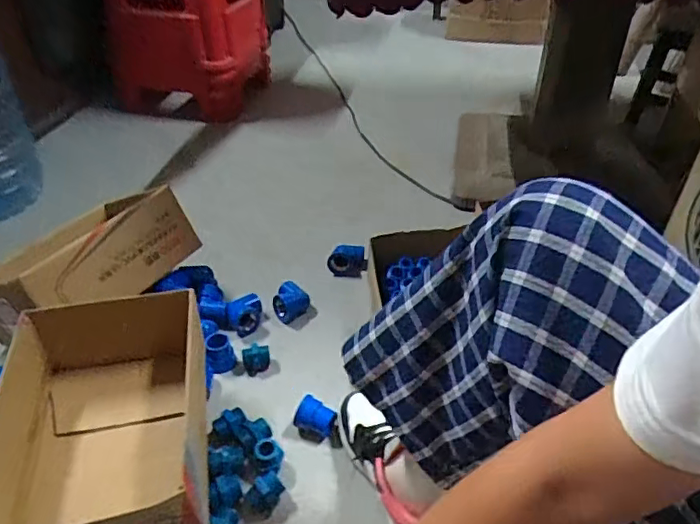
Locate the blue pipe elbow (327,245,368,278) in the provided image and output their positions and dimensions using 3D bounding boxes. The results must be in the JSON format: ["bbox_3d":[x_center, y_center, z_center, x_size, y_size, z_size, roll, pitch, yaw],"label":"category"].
[{"bbox_3d":[-0.005,-0.002,1.082,0.077,0.046,0.049,0,37,-1],"label":"blue pipe elbow"}]

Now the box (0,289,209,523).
[{"bbox_3d":[-0.296,0.199,0.672,0.234,0.136,0.305,-8,38,-10],"label":"box"}]

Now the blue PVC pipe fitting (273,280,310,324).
[{"bbox_3d":[-0.105,0.071,0.995,0.052,0.042,0.065,24,43,28],"label":"blue PVC pipe fitting"}]

